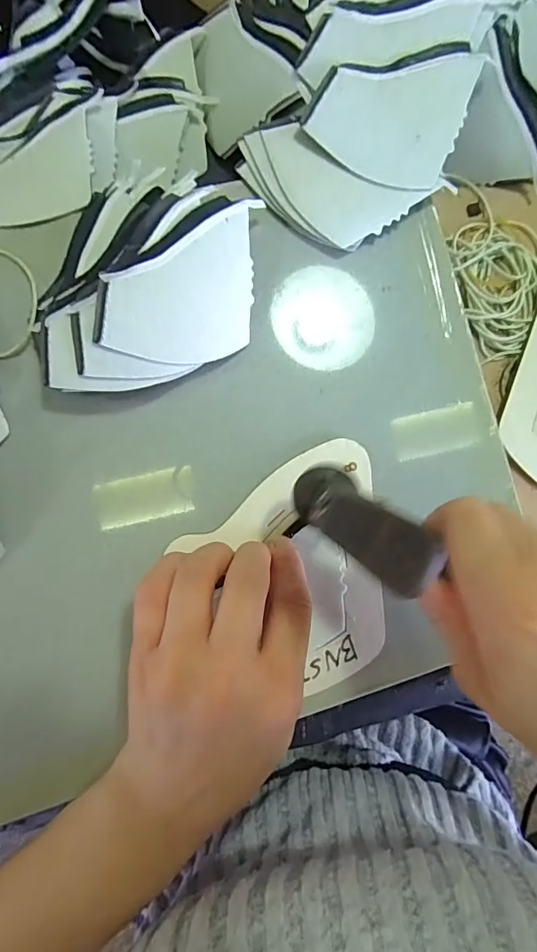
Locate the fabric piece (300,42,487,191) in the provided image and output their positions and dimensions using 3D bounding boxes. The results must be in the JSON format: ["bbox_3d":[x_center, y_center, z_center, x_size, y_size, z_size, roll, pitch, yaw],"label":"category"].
[{"bbox_3d":[0.066,-0.197,0.239,0.076,0.014,0.078,22,87,-6],"label":"fabric piece"}]

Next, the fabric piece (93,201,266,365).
[{"bbox_3d":[-0.037,-0.087,0.225,0.094,0.026,0.055,-34,93,-6],"label":"fabric piece"}]

